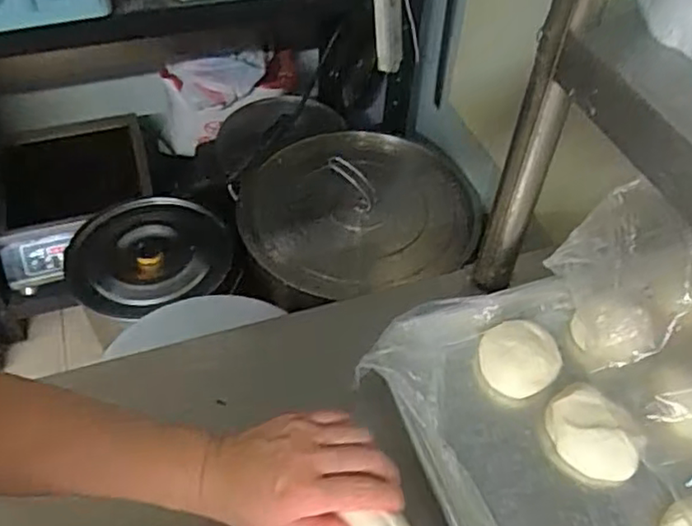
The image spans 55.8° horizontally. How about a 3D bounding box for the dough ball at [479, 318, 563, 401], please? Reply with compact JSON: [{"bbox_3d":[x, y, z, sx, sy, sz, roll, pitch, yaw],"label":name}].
[{"bbox_3d":[0.162,0.085,0.608,0.070,0.035,0.071,2,49,-2],"label":"dough ball"}]

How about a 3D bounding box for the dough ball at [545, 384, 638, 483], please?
[{"bbox_3d":[0.215,0.147,0.567,0.079,0.032,0.063,31,54,21],"label":"dough ball"}]

